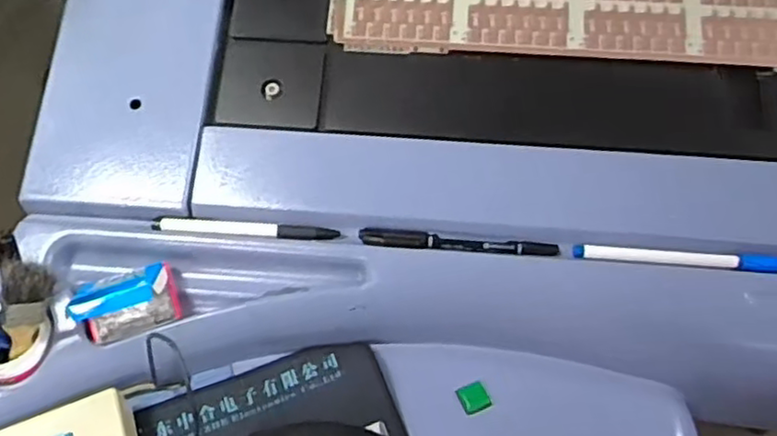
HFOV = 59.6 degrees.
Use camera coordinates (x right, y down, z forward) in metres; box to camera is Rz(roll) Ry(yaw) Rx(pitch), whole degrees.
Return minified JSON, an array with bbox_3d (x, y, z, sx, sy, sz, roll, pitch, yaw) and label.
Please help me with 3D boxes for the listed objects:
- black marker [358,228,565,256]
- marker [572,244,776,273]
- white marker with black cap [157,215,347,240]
[{"bbox_3d":[0.050,0.019,0.481,0.140,0.011,0.013,5,51,2],"label":"black marker"},{"bbox_3d":[0.211,0.028,0.477,0.158,0.012,0.013,5,51,3],"label":"marker"},{"bbox_3d":[-0.101,0.007,0.486,0.133,0.009,0.011,4,51,1],"label":"white marker with black cap"}]

